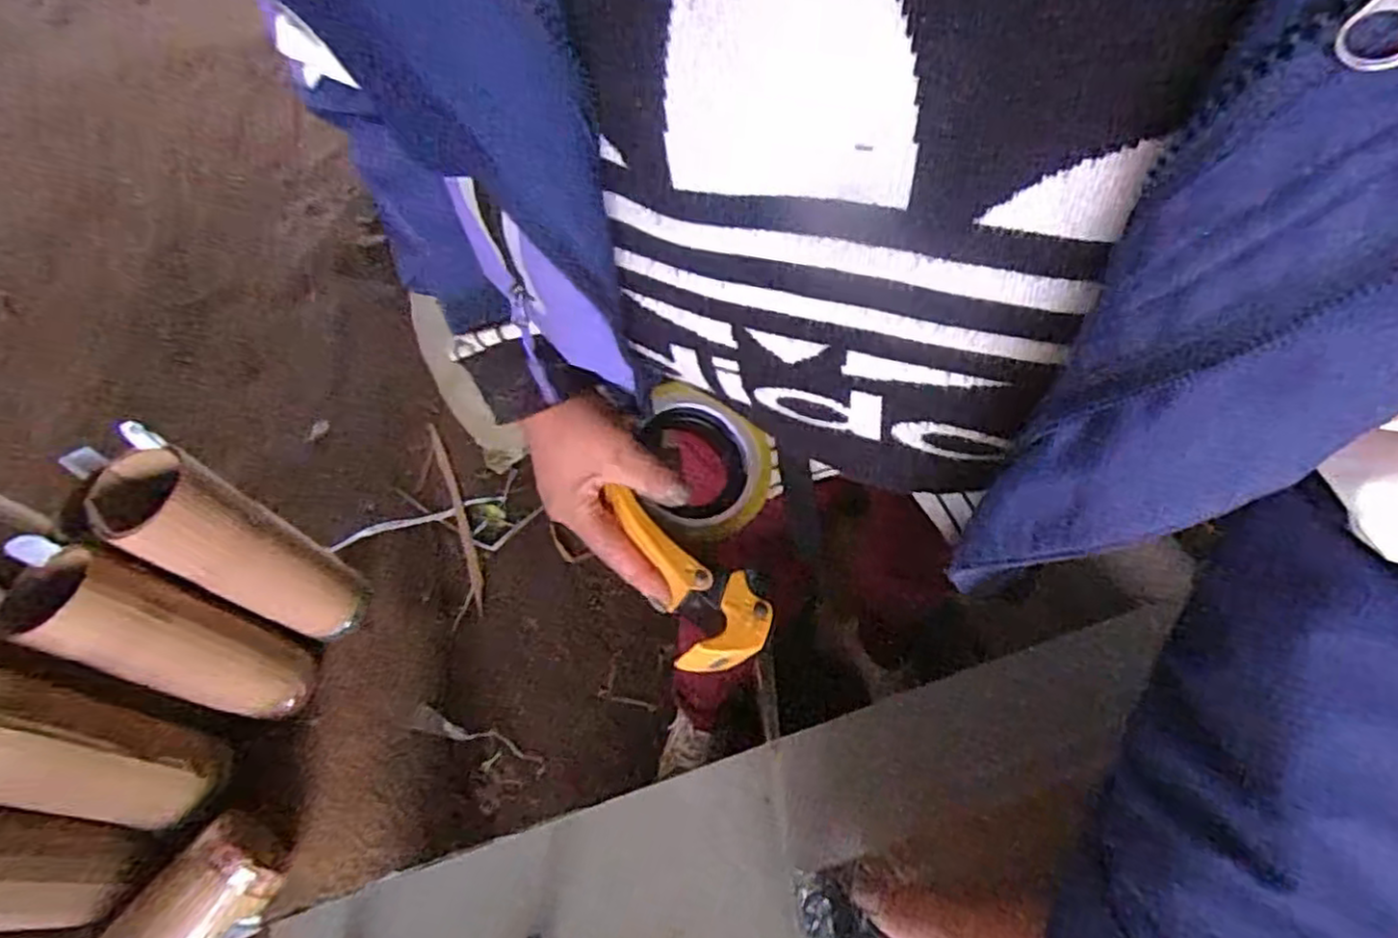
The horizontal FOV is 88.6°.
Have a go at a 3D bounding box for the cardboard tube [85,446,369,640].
[{"bbox_3d":[-0.642,0.121,1.021,0.161,0.384,0.134,23,63,13],"label":"cardboard tube"}]

